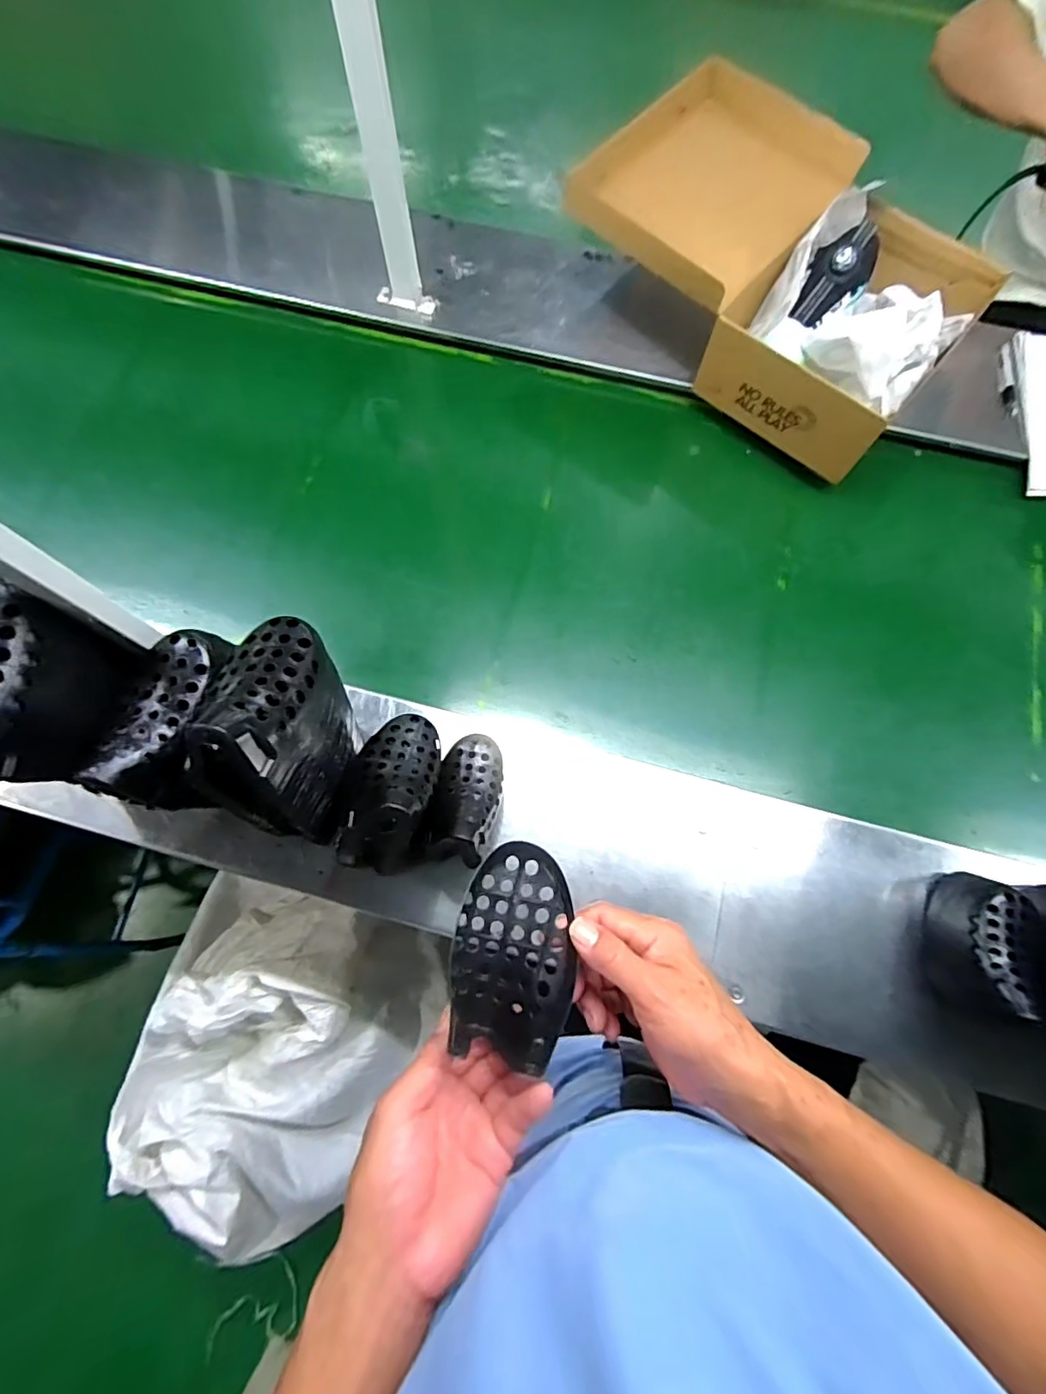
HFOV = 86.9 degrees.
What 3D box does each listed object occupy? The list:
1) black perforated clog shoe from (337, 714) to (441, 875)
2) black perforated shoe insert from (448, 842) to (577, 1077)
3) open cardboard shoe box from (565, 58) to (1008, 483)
[{"bbox_3d":[-0.126,0.078,0.490,0.093,0.075,0.145,7,74,1],"label":"black perforated clog shoe"},{"bbox_3d":[-0.008,0.170,0.375,0.080,0.047,0.131,0,74,-1],"label":"black perforated shoe insert"},{"bbox_3d":[0.341,-0.582,0.753,0.491,0.147,0.328,38,77,10],"label":"open cardboard shoe box"}]

